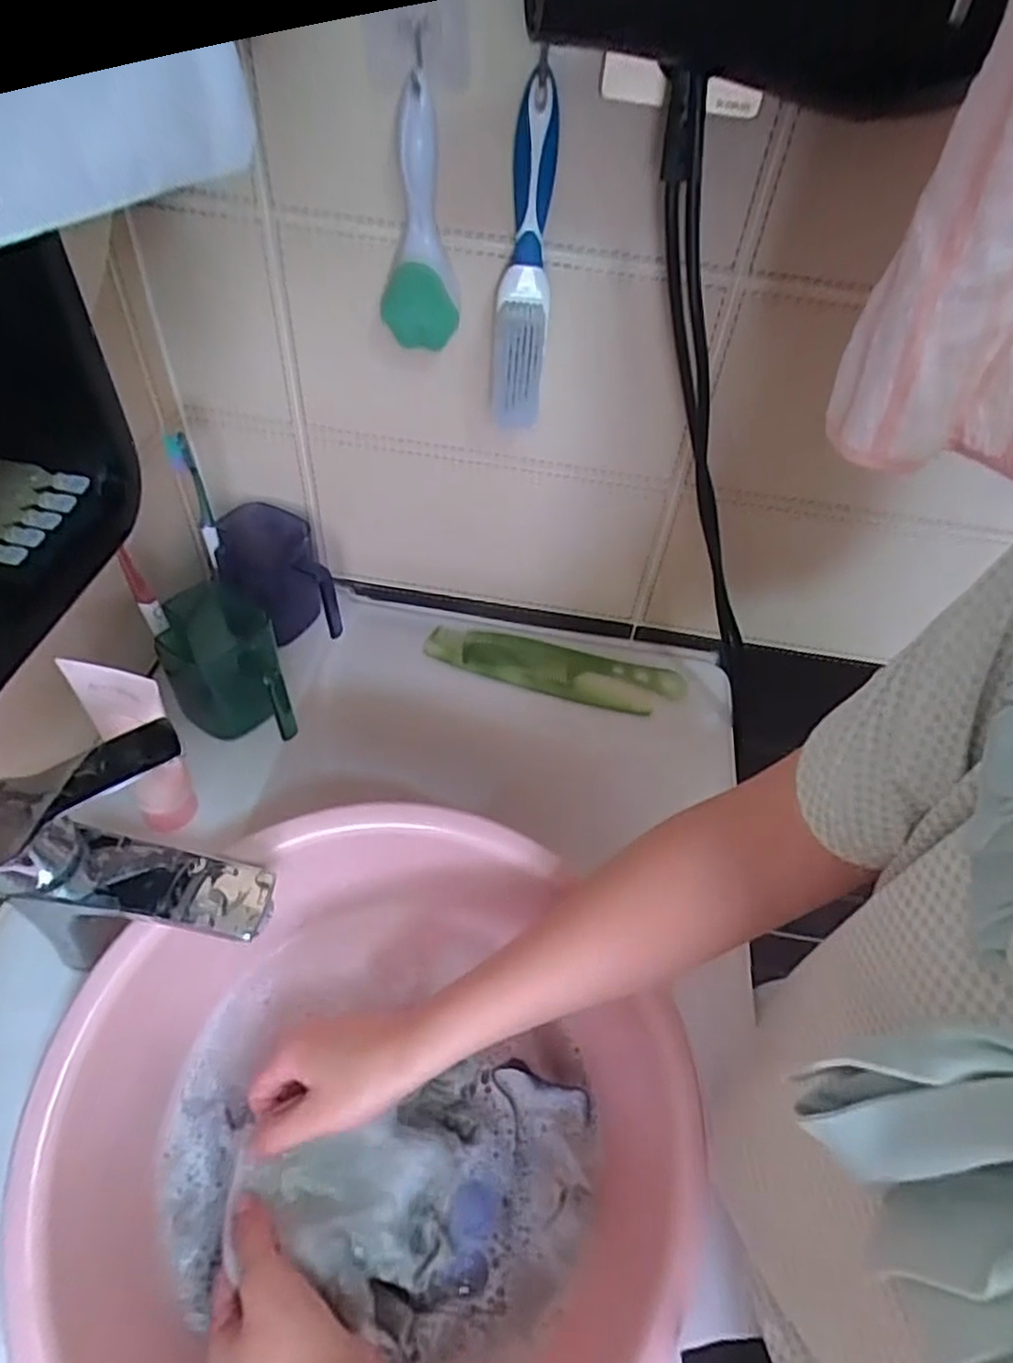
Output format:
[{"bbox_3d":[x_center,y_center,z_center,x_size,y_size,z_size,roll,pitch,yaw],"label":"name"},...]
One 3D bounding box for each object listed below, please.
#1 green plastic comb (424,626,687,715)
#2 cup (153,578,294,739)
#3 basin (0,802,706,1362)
[{"bbox_3d":[0.046,-0.014,0.663,0.238,0.012,0.065,13,49,5],"label":"green plastic comb"},{"bbox_3d":[-0.217,-0.007,0.547,0.079,0.088,0.109,-22,55,-23],"label":"cup"},{"bbox_3d":[-0.055,0.247,0.398,0.291,0.162,0.310,3,49,-3],"label":"basin"}]

